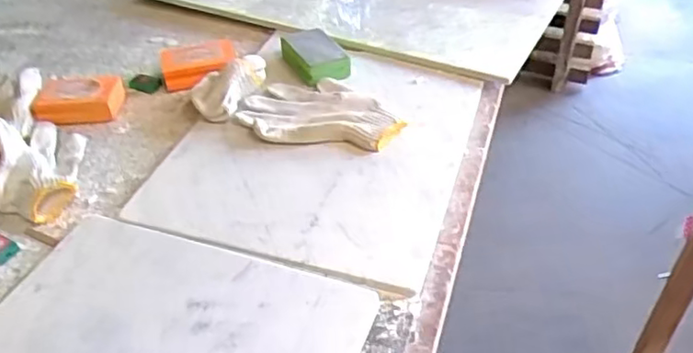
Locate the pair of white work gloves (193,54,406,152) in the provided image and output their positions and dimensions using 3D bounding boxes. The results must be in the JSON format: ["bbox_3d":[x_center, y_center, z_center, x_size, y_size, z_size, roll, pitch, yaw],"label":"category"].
[{"bbox_3d":[-0.062,-0.089,0.748,0.251,0.044,0.127,6,39,11],"label":"pair of white work gloves"}]

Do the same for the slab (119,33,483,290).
[{"bbox_3d":[-0.026,-0.045,0.718,0.301,0.019,0.358,11,40,16],"label":"slab"}]

